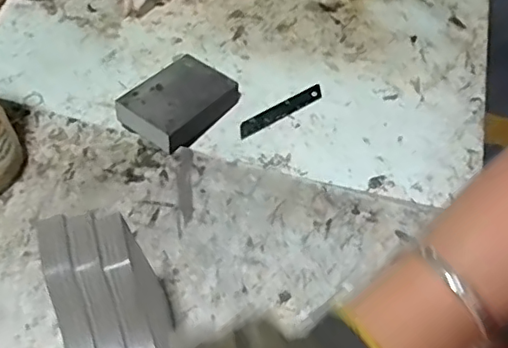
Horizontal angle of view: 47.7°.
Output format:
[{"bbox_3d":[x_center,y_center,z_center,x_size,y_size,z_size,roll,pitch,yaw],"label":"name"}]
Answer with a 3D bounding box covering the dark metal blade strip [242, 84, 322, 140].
[{"bbox_3d":[0.027,-0.063,0.572,0.096,0.004,0.018,-28,61,-18],"label":"dark metal blade strip"}]

